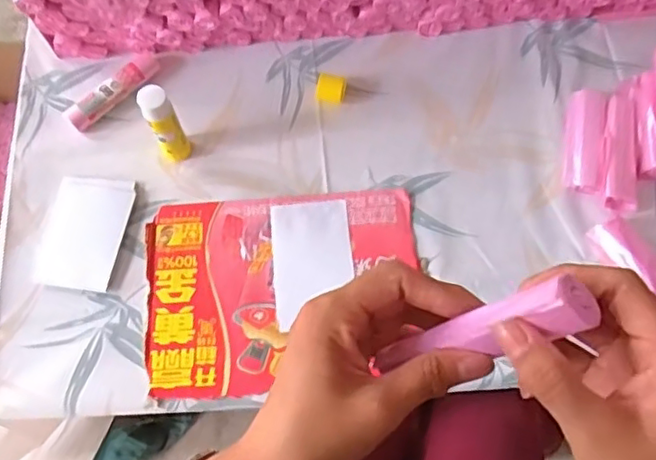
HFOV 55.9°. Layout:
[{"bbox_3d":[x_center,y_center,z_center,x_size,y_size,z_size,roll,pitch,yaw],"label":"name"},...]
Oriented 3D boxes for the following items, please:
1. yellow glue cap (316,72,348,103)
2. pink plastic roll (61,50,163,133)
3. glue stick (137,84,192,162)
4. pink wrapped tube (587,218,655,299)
[{"bbox_3d":[0.004,-0.163,0.712,0.033,0.022,0.027,10,69,7],"label":"yellow glue cap"},{"bbox_3d":[-0.246,-0.162,0.712,0.122,0.023,0.031,-43,73,-14],"label":"pink plastic roll"},{"bbox_3d":[-0.169,-0.108,0.644,0.031,0.108,0.023,-27,69,-8],"label":"glue stick"},{"bbox_3d":[0.311,0.040,0.609,0.037,0.025,0.120,-37,71,-12],"label":"pink wrapped tube"}]

